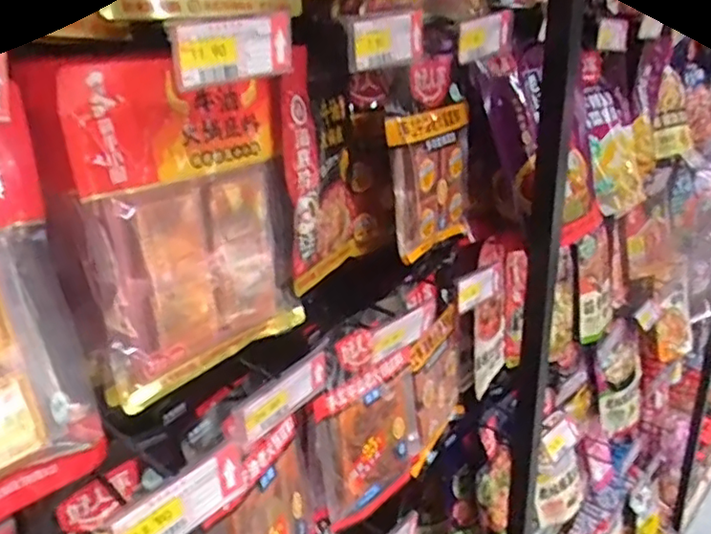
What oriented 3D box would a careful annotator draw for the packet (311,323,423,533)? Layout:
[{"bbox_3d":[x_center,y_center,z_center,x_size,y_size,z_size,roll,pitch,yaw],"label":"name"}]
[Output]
[{"bbox_3d":[0.025,0.174,0.739,0.039,0.209,0.171,14,26,37],"label":"packet"}]

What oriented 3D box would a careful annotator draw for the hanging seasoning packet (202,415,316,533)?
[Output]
[{"bbox_3d":[-0.081,0.260,0.616,0.028,0.171,0.156,7,23,24],"label":"hanging seasoning packet"}]

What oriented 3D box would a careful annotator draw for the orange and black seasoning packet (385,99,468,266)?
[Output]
[{"bbox_3d":[0.093,-0.105,0.753,0.039,0.162,0.154,9,23,28],"label":"orange and black seasoning packet"}]

